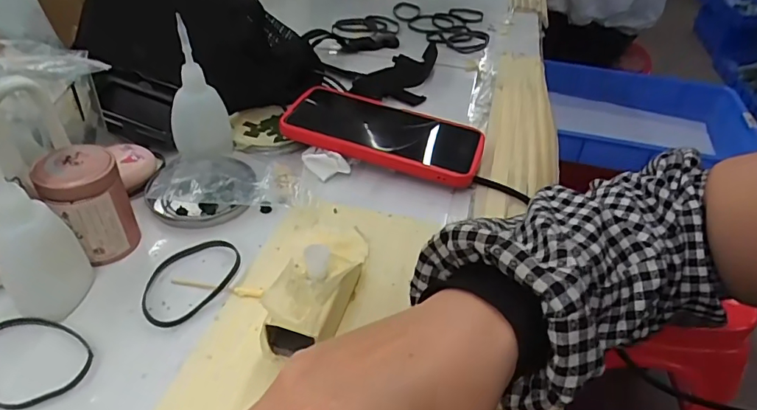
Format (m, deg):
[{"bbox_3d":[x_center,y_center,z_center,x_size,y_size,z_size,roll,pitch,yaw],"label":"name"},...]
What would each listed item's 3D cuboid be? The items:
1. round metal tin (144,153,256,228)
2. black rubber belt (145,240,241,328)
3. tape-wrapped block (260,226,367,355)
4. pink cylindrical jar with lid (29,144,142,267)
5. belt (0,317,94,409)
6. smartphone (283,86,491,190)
[{"bbox_3d":[-0.133,-0.017,0.374,0.075,0.016,0.077,3,39,-3],"label":"round metal tin"},{"bbox_3d":[-0.119,0.046,0.310,0.047,0.006,0.072,25,44,23],"label":"black rubber belt"},{"bbox_3d":[-0.034,0.051,0.283,0.043,0.040,0.084,14,40,10],"label":"tape-wrapped block"},{"bbox_3d":[-0.182,0.001,0.310,0.044,0.065,0.038,-28,50,-34],"label":"pink cylindrical jar with lid"},{"bbox_3d":[-0.187,0.081,0.259,0.067,0.004,0.048,17,41,14],"label":"belt"},{"bbox_3d":[0.006,-0.064,0.429,0.167,0.017,0.089,17,38,10],"label":"smartphone"}]

